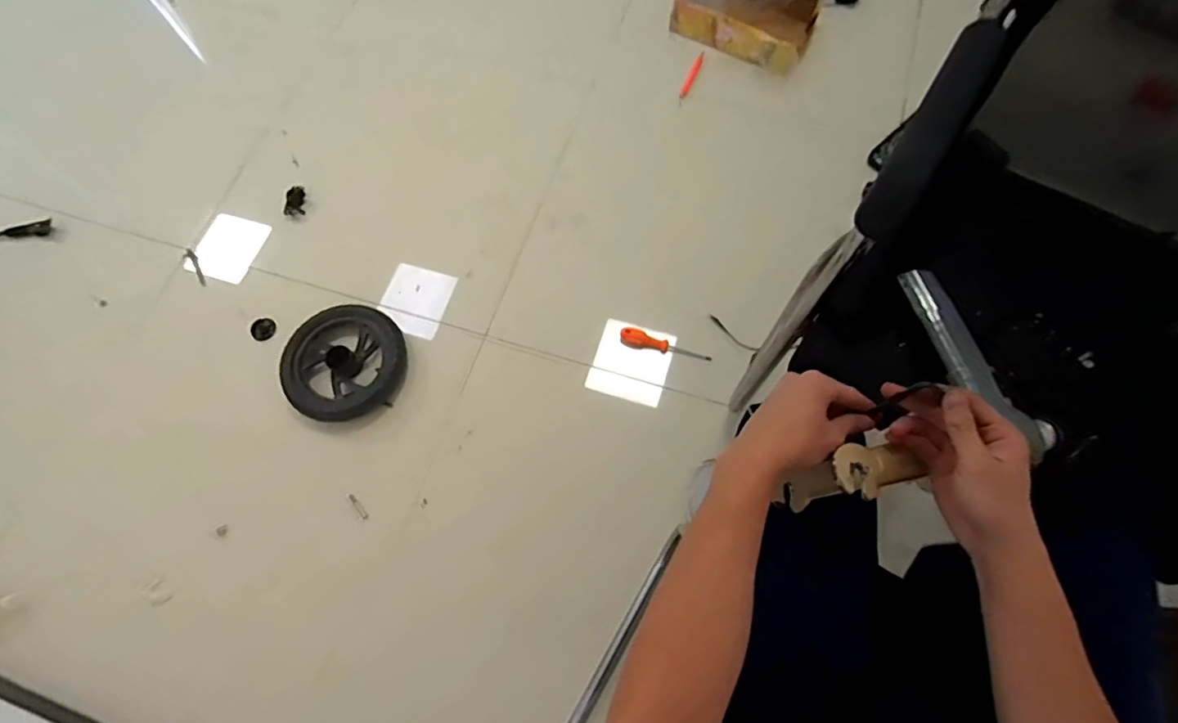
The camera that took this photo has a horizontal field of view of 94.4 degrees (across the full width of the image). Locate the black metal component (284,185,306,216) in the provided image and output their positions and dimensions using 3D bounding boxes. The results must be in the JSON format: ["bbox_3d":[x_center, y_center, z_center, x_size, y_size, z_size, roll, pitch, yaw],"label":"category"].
[{"bbox_3d":[-0.737,-0.404,1.371,0.047,0.016,0.088,-7,69,1],"label":"black metal component"}]

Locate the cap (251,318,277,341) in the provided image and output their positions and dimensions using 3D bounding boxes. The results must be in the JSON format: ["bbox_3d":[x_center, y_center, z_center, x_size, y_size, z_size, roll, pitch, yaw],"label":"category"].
[{"bbox_3d":[-0.749,-0.076,1.253,0.053,0.007,0.055,-1,69,3],"label":"cap"}]

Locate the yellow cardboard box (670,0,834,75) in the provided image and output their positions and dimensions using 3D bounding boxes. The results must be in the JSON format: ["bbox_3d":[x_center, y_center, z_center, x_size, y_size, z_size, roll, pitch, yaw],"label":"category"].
[{"bbox_3d":[0.412,-0.926,1.432,0.364,0.123,0.235,32,74,14],"label":"yellow cardboard box"}]

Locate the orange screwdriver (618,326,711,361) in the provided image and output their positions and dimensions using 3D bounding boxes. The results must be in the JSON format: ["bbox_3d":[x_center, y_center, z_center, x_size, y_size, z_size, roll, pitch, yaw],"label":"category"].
[{"bbox_3d":[0.168,-0.034,1.202,0.202,0.032,0.036,12,71,8],"label":"orange screwdriver"}]

